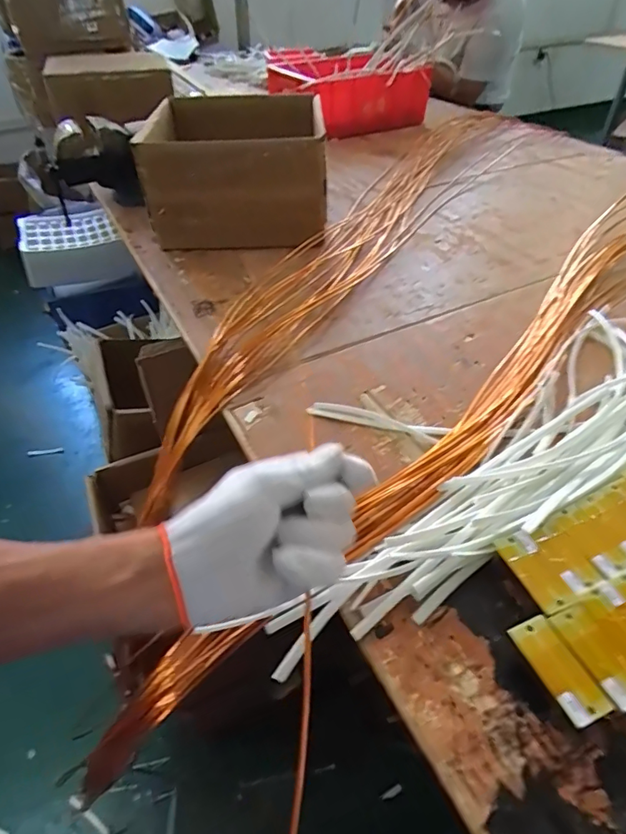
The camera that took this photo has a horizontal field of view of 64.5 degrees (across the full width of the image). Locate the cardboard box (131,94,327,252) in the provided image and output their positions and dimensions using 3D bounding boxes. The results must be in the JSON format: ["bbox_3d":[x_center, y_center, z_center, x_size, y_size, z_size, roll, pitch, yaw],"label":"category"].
[{"bbox_3d":[-0.139,-0.454,0.887,0.310,0.194,0.339,-4,44,-4],"label":"cardboard box"}]

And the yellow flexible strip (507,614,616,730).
[{"bbox_3d":[0.174,0.178,0.352,0.032,0.005,0.070,-16,46,-16],"label":"yellow flexible strip"}]

